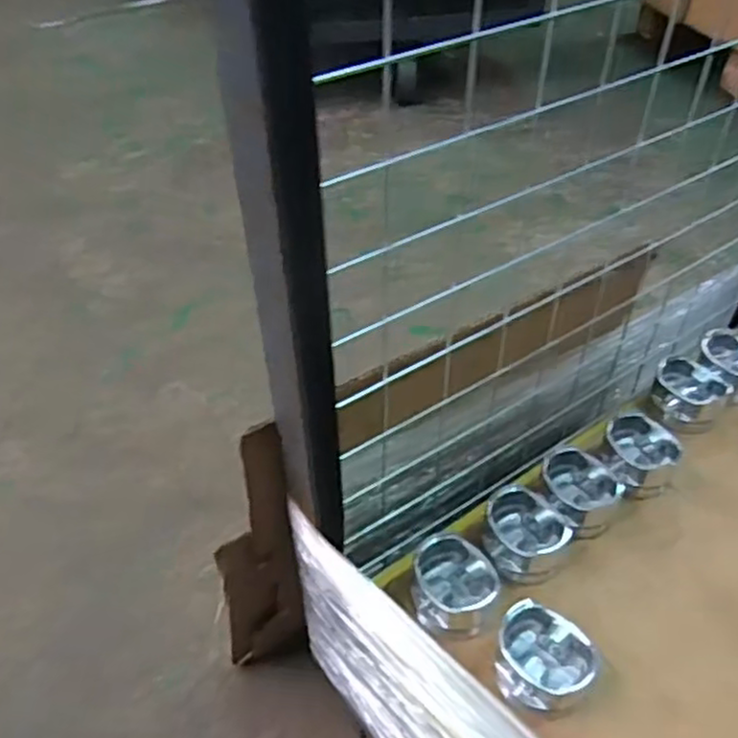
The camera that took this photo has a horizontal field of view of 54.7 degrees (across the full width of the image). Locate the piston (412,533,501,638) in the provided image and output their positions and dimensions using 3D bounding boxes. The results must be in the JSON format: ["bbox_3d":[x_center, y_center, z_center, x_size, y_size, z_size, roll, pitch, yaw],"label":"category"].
[{"bbox_3d":[0.076,0.193,0.632,0.077,0.048,0.078,-1,45,1],"label":"piston"}]

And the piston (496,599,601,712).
[{"bbox_3d":[0.144,0.240,0.585,0.075,0.059,0.073,0,45,0],"label":"piston"}]

